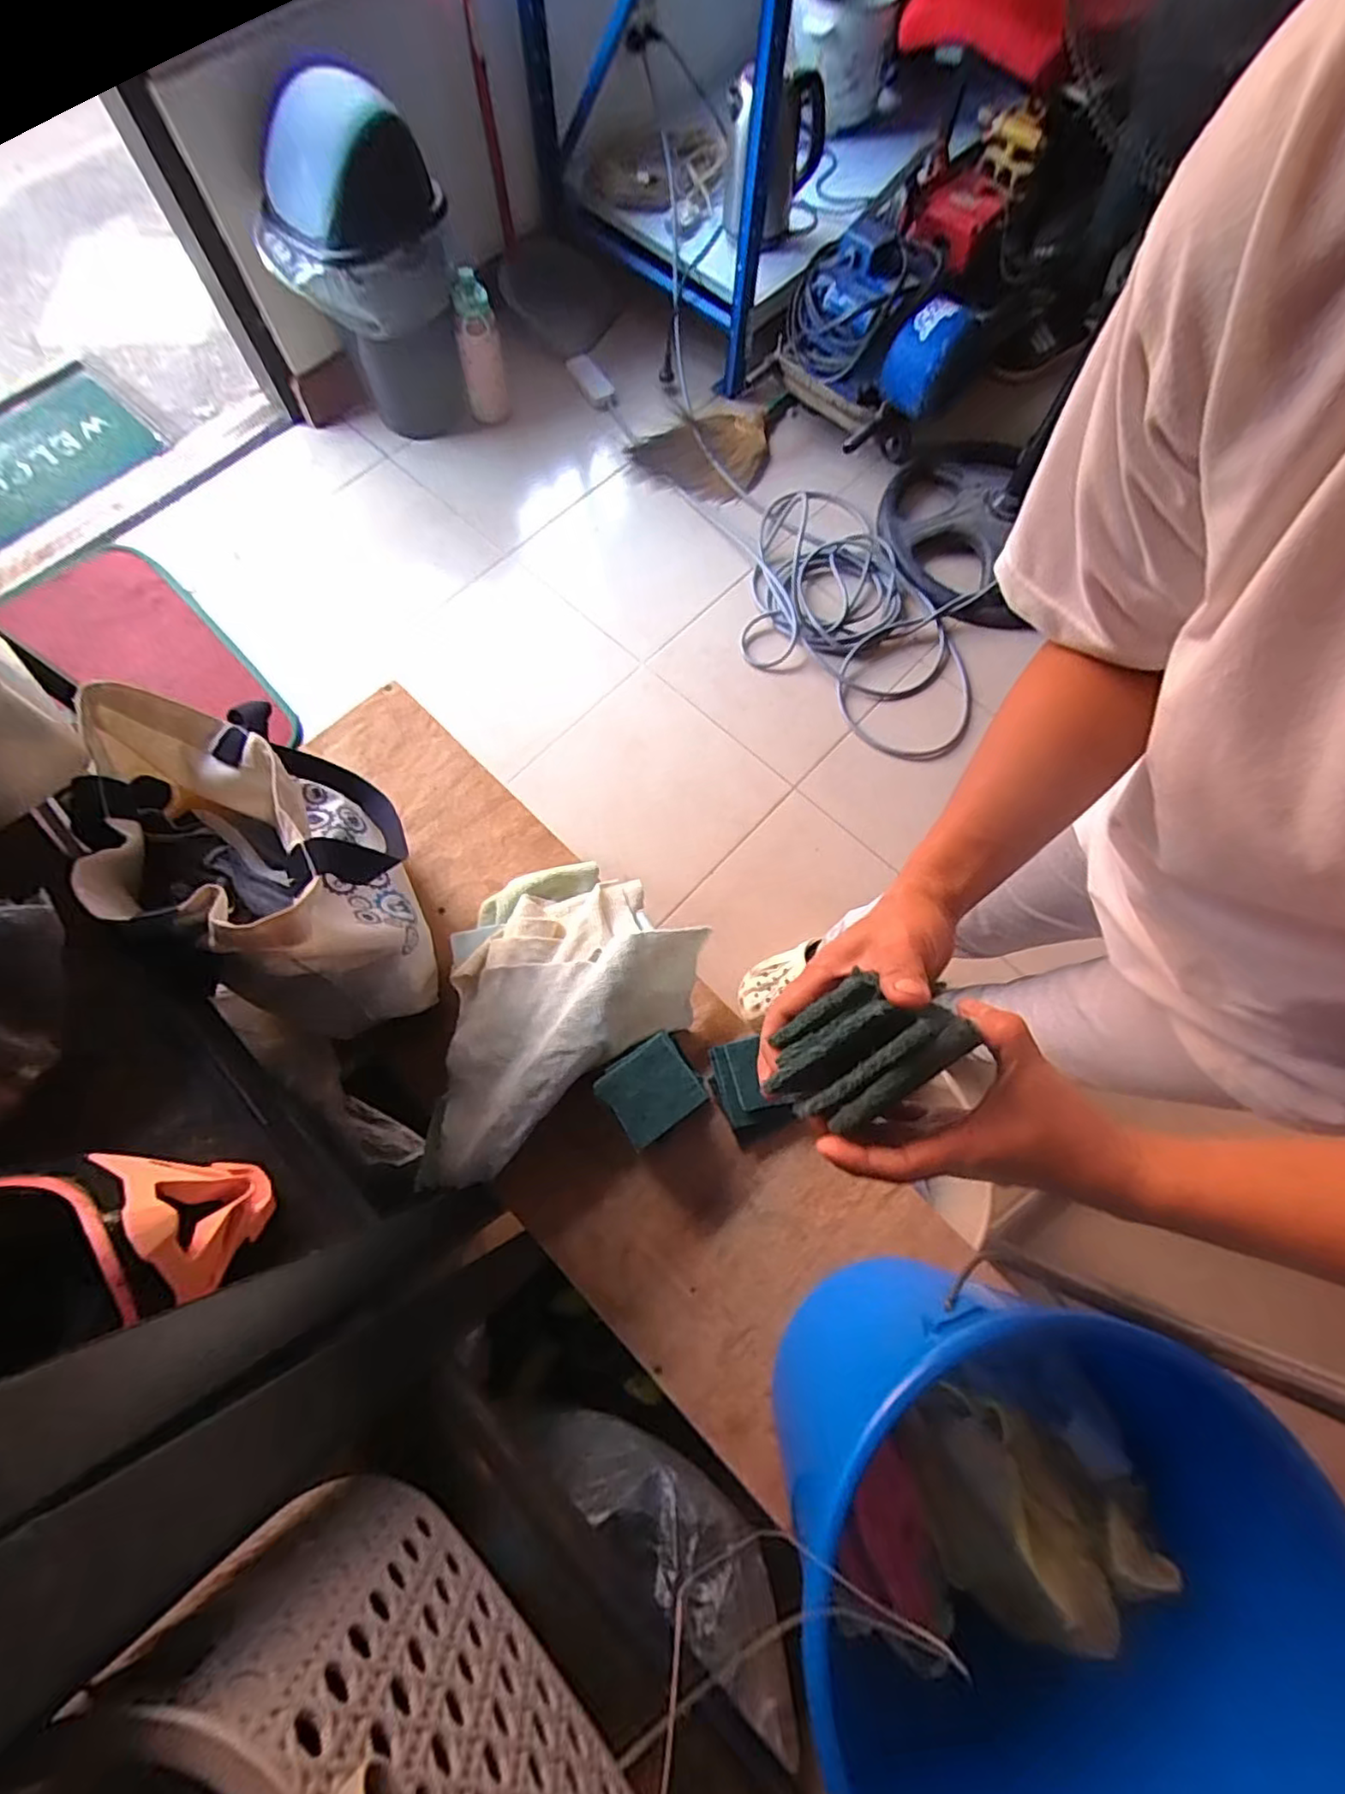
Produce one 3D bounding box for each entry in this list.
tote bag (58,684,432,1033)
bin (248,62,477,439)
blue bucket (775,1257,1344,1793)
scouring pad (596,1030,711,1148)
[{"bbox_3d":[-0.336,-0.022,0.570,0.175,0.254,0.239,-24,74,-9],"label":"tote bag"},{"bbox_3d":[-0.537,-1.126,1.193,0.312,0.502,0.304,-10,72,-4],"label":"bin"},{"bbox_3d":[0.228,0.434,0.452,0.249,0.277,0.259,0,72,-1],"label":"blue bucket"},{"bbox_3d":[-0.021,0.180,0.620,0.084,0.010,0.082,-29,62,-21],"label":"scouring pad"}]

